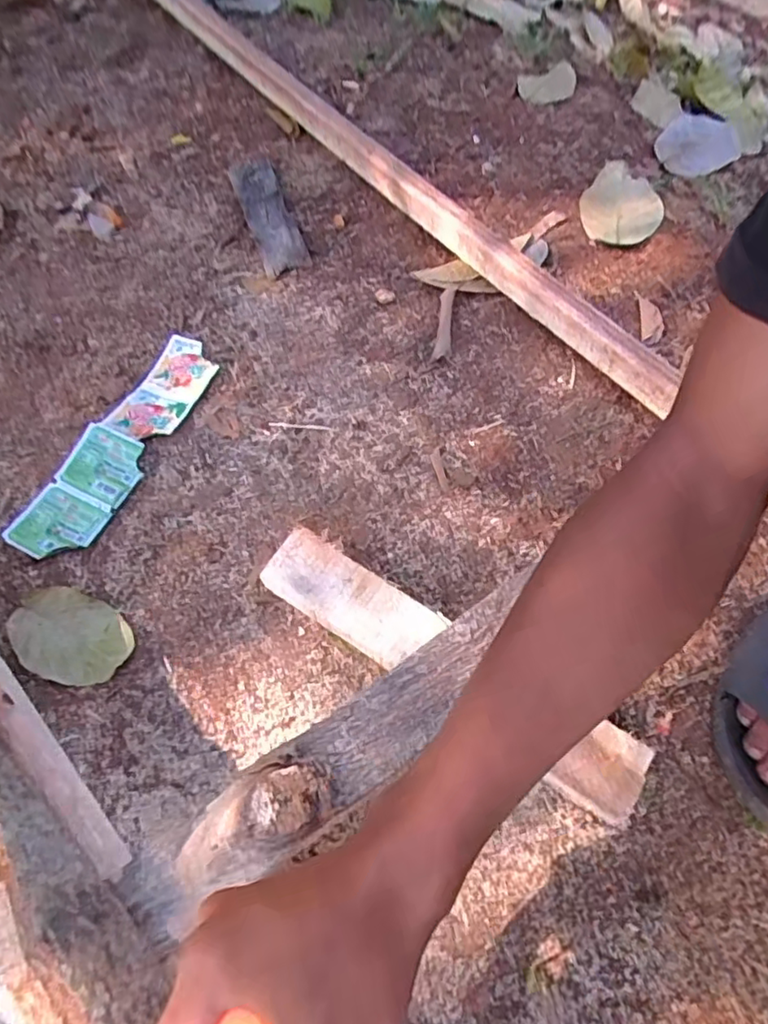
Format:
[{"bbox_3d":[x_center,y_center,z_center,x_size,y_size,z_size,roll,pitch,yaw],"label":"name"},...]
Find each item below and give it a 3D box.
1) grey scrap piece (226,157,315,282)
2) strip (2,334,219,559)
[{"bbox_3d":[-0.149,-0.382,0.764,0.057,0.017,0.218,-17,68,-11],"label":"grey scrap piece"},{"bbox_3d":[-0.258,-0.072,0.599,0.072,0.020,0.267,22,66,13],"label":"strip"}]

